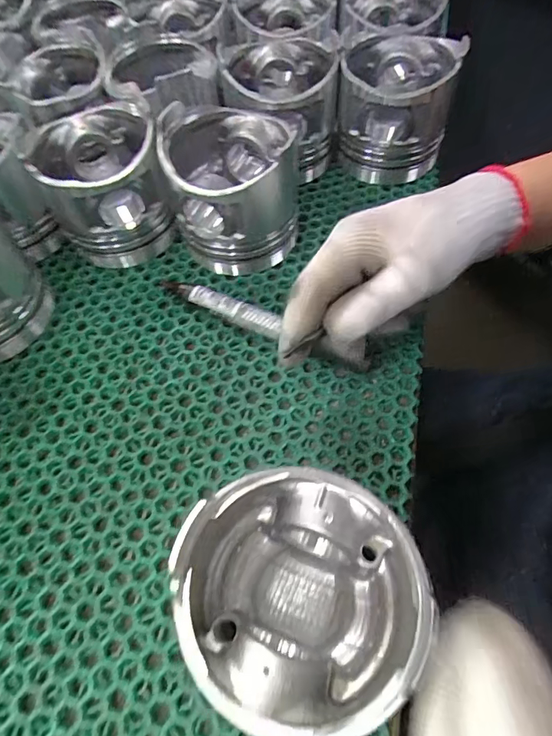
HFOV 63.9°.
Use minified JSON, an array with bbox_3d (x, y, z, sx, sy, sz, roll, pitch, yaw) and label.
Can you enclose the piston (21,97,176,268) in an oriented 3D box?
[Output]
[{"bbox_3d":[-0.123,-0.134,0.328,0.083,0.085,0.082,-15,60,-5],"label":"piston"}]

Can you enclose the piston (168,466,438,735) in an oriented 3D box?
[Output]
[{"bbox_3d":[0.011,0.097,0.190,0.090,0.082,0.086,-2,60,3],"label":"piston"}]

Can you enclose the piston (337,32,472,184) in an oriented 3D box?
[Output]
[{"bbox_3d":[0.096,-0.220,0.370,0.085,0.087,0.098,4,60,7],"label":"piston"}]

